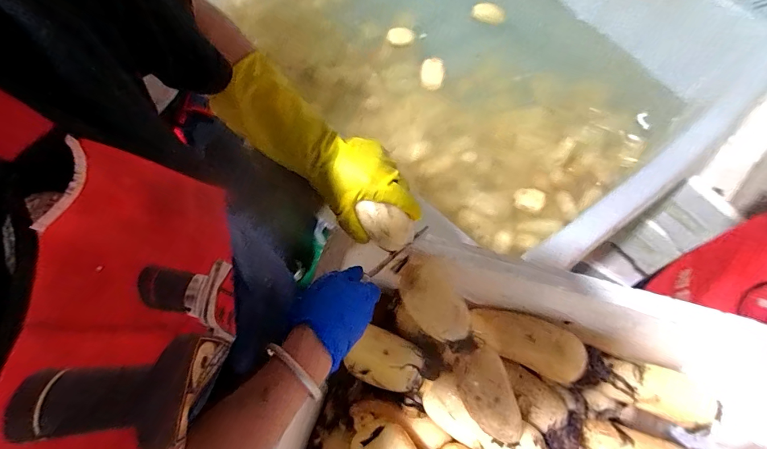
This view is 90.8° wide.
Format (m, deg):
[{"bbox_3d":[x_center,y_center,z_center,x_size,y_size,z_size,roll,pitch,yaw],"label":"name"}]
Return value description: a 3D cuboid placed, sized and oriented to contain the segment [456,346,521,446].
[{"bbox_3d":[0.120,0.202,0.438,0.051,0.051,0.113,-18,78,-18],"label":"segment"}]

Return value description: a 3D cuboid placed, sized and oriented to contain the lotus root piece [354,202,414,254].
[{"bbox_3d":[0.004,0.001,0.426,0.063,0.032,0.038,37,69,14],"label":"lotus root piece"}]

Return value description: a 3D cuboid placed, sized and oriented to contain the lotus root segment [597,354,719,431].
[{"bbox_3d":[0.378,0.227,0.512,0.163,0.052,0.059,19,66,7],"label":"lotus root segment"}]

